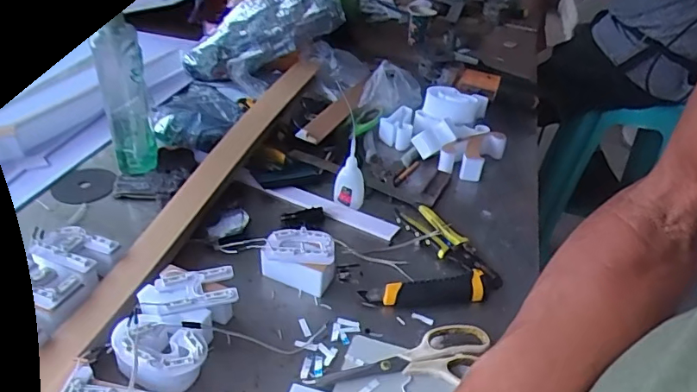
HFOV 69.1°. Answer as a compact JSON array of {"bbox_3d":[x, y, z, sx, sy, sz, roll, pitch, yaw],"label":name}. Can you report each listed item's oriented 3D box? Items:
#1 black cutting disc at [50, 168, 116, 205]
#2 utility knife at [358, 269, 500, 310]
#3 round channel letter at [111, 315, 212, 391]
[{"bbox_3d":[-0.391,-0.015,0.754,0.076,0.004,0.084,19,42,11],"label":"black cutting disc"},{"bbox_3d":[0.106,0.114,0.620,0.179,0.020,0.040,-4,37,-13],"label":"utility knife"},{"bbox_3d":[-0.184,0.157,0.499,0.092,0.053,0.077,-2,36,-10],"label":"round channel letter"}]

